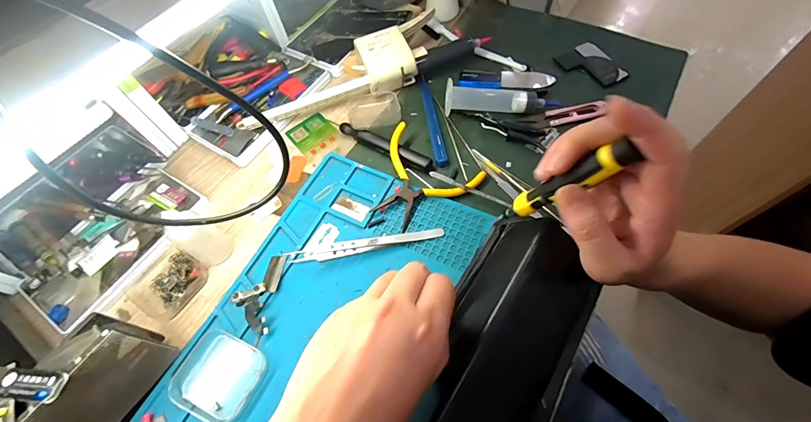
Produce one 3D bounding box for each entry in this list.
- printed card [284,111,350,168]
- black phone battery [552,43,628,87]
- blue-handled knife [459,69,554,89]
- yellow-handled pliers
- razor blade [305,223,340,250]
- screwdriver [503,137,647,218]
[{"bbox_3d":[-0.113,-0.093,0.448,0.052,0.006,0.072,-36,66,-15],"label":"printed card"},{"bbox_3d":[0.241,-0.190,0.461,0.058,0.012,0.079,-23,63,-9],"label":"black phone battery"},{"bbox_3d":[0.132,-0.176,0.469,0.118,0.008,0.037,1,62,4],"label":"blue-handled knife"},{"bbox_3d":[0.014,-0.032,0.384,0.111,0.021,0.104,29,67,17],"label":"yellow-handled pliers"},{"bbox_3d":[-0.086,0.031,0.369,0.023,0.004,0.040,27,66,16],"label":"razor blade"},{"bbox_3d":[0.101,-0.016,0.233,0.012,0.105,0.013,25,63,-13],"label":"screwdriver"}]

